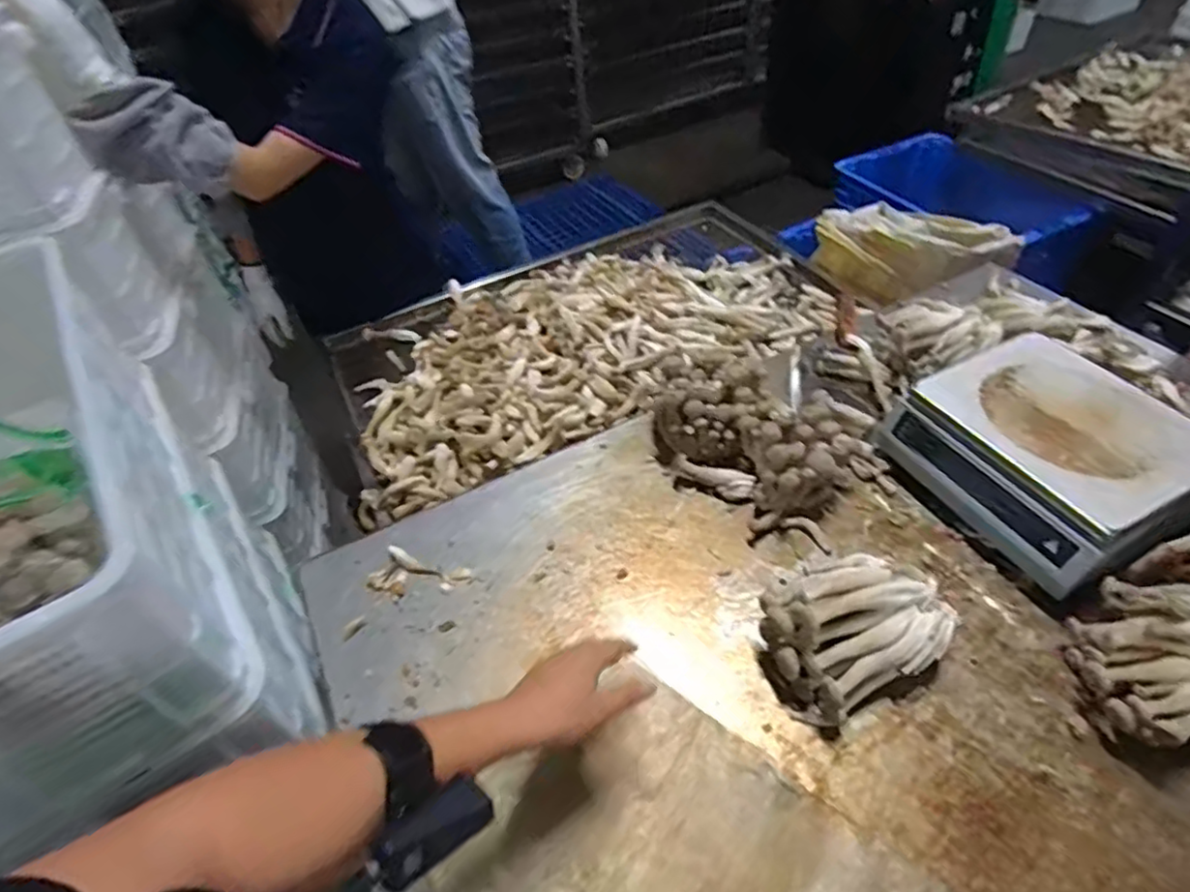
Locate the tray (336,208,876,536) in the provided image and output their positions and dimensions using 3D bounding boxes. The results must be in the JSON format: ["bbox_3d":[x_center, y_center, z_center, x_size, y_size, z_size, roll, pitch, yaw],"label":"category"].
[{"bbox_3d":[0.003,-0.238,1.244,0.972,0.200,0.697,-19,47,-13],"label":"tray"}]

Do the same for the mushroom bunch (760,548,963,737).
[{"bbox_3d":[0.249,0.171,0.628,0.162,0.094,0.124,-23,48,-16],"label":"mushroom bunch"}]

